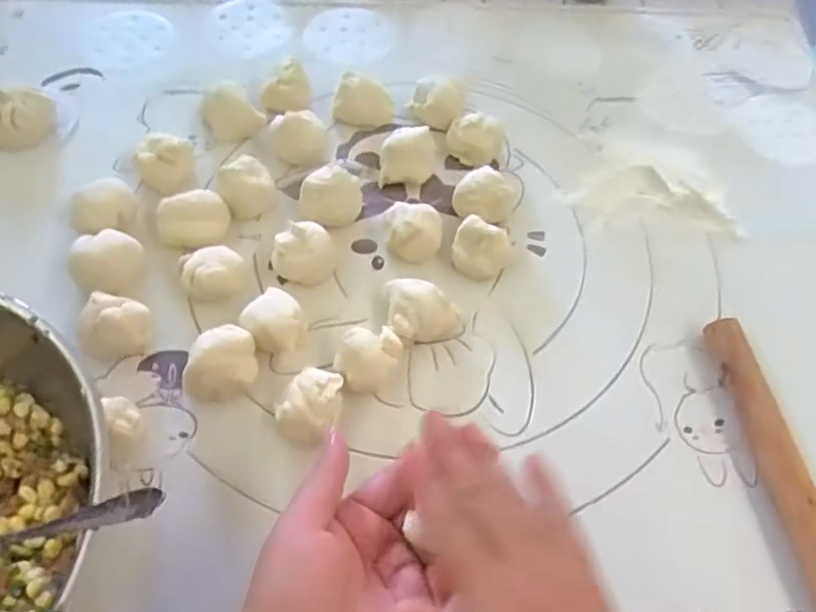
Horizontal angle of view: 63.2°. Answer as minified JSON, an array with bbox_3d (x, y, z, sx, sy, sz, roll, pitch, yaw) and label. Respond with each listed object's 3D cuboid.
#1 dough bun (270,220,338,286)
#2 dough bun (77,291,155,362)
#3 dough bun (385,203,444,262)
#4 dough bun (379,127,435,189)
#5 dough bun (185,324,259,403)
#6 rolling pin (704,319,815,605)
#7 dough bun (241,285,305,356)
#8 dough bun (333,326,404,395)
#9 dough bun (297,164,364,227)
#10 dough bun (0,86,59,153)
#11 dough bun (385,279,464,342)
[{"bbox_3d":[-0.075,-0.036,0.477,0.046,0.038,0.040,-4,59,-5],"label":"dough bun"},{"bbox_3d":[-0.194,0.013,0.439,0.044,0.033,0.038,-34,66,-21],"label":"dough bun"},{"bbox_3d":[0.005,-0.053,0.493,0.040,0.027,0.042,1,59,-2],"label":"dough bun"},{"bbox_3d":[-0.001,-0.119,0.530,0.044,0.030,0.038,0,59,-3],"label":"dough bun"},{"bbox_3d":[-0.120,0.037,0.428,0.043,0.030,0.041,1,59,-2],"label":"dough bun"},{"bbox_3d":[0.232,0.104,0.409,0.022,0.029,0.208,-6,59,-6],"label":"rolling pin"},{"bbox_3d":[-0.087,0.013,0.447,0.040,0.032,0.037,1,59,-2],"label":"dough bun"},{"bbox_3d":[-0.025,0.036,0.438,0.044,0.032,0.036,-8,60,-8],"label":"dough bun"},{"bbox_3d":[-0.058,-0.080,0.501,0.046,0.032,0.038,-4,59,-5],"label":"dough bun"},{"bbox_3d":[-0.314,-0.151,0.535,0.056,0.038,0.056,-31,65,-20],"label":"dough bun"},{"bbox_3d":[0.011,0.004,0.461,0.050,0.023,0.044,0,59,-3],"label":"dough bun"}]

